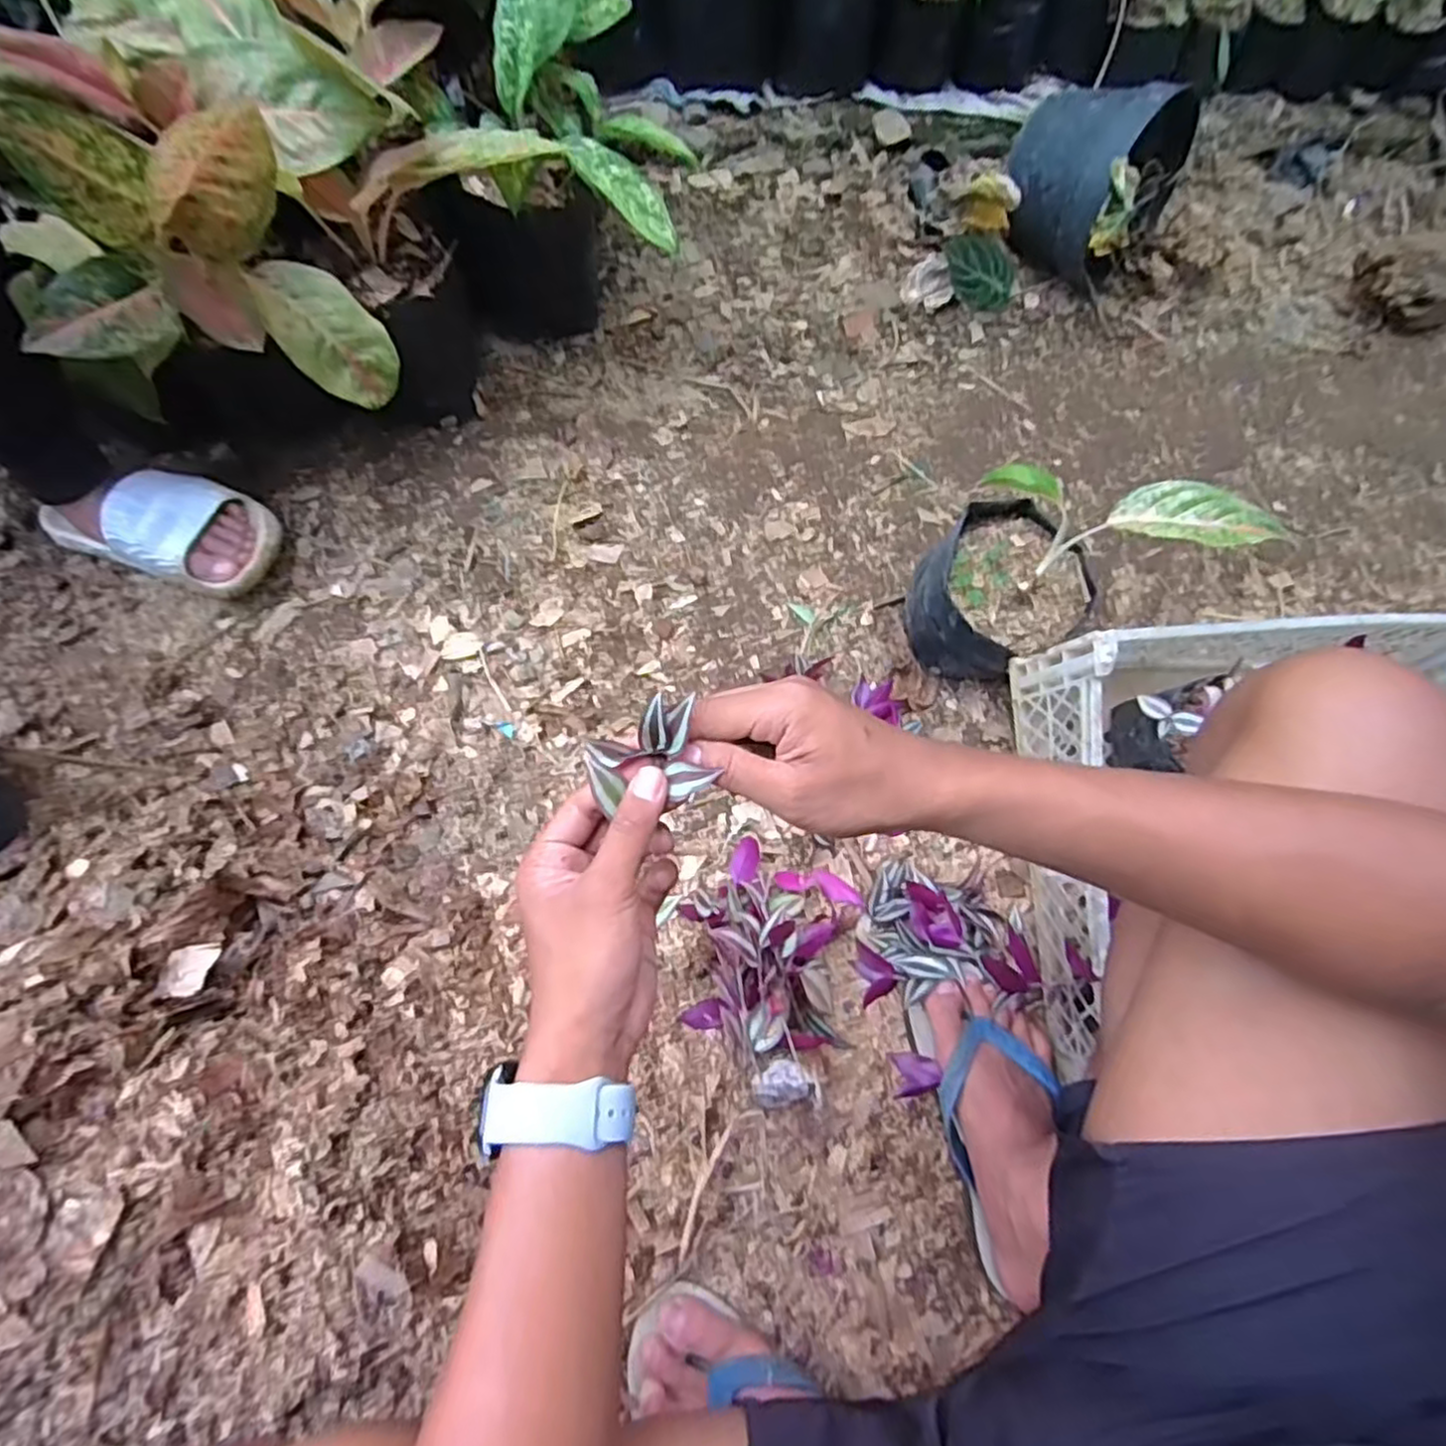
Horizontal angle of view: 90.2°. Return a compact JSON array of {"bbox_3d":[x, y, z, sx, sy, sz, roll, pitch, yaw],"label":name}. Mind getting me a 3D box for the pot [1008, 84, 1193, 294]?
[{"bbox_3d":[0.482,-0.722,0.943,0.201,0.200,0.185,-41,74,-16],"label":"pot"}]

